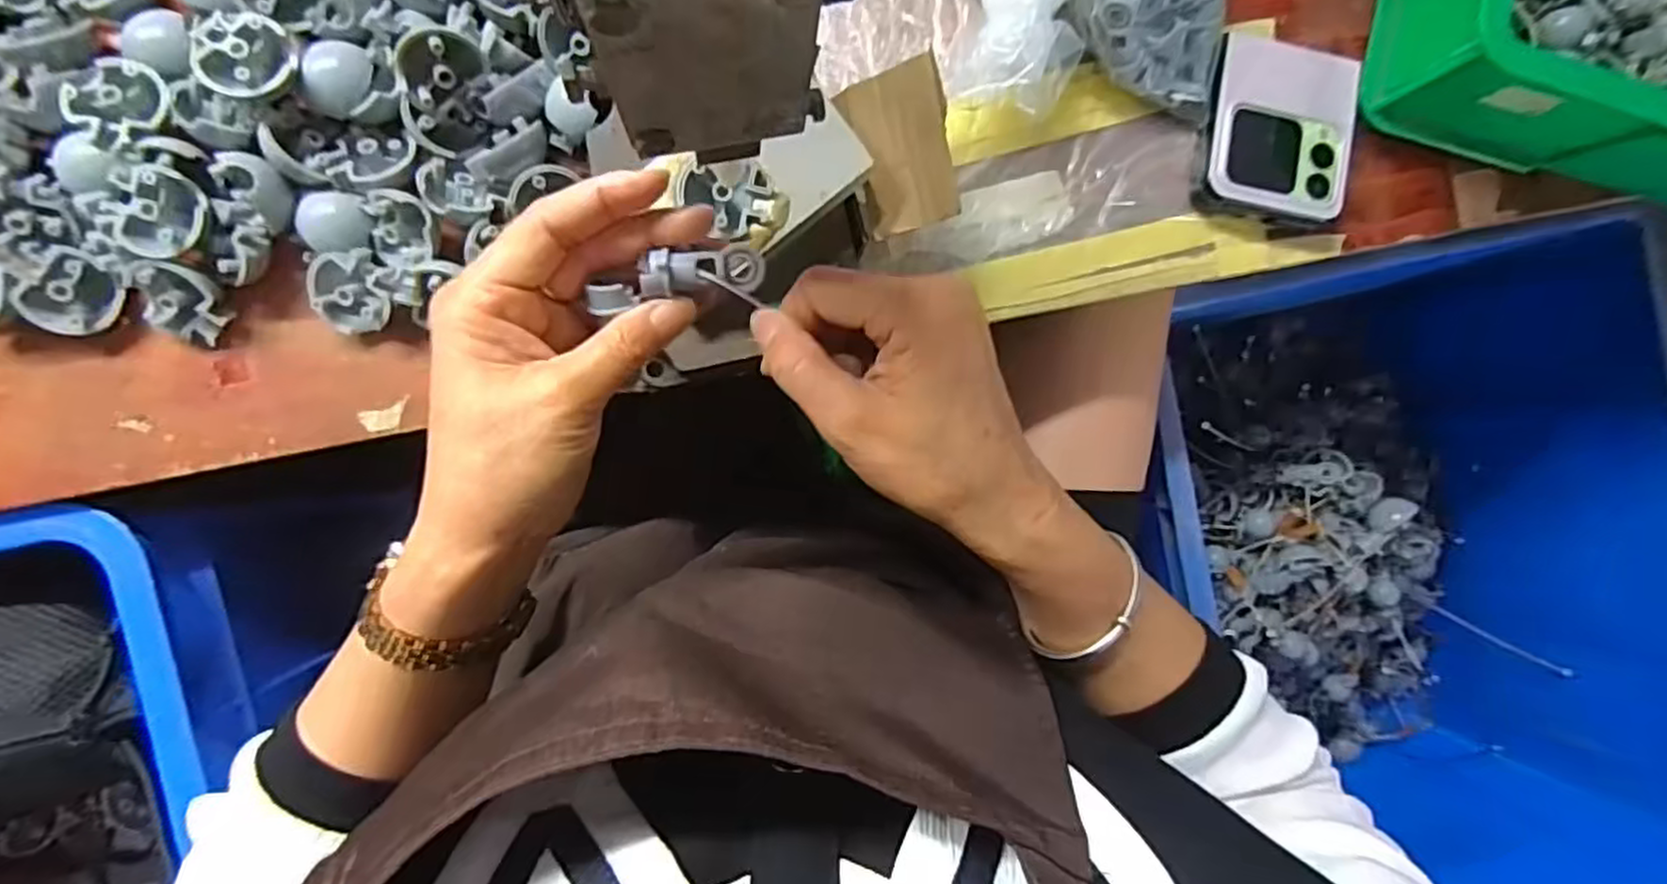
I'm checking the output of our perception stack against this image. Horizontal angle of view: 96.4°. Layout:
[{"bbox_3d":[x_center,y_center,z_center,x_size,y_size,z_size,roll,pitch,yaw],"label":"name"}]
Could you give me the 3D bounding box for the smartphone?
[{"bbox_3d":[0.234,-0.163,0.388,0.080,0.013,0.090,6,89,-5],"label":"smartphone"}]

